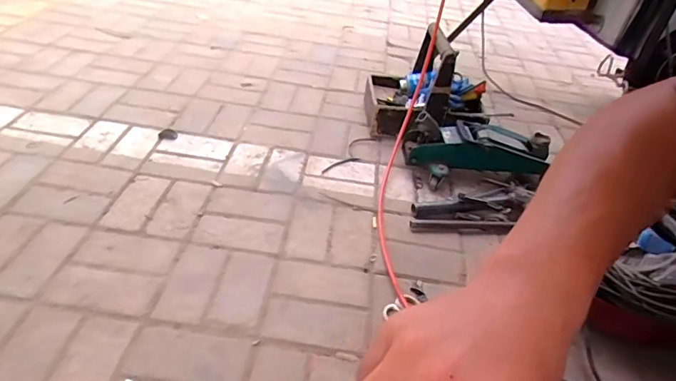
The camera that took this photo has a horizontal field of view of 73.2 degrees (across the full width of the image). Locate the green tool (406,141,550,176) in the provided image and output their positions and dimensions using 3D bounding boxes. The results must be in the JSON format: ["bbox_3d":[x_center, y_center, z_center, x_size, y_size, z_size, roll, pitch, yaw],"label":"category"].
[{"bbox_3d":[0.365,-0.083,1.156,0.357,0.086,0.031,7,38,-3],"label":"green tool"}]

